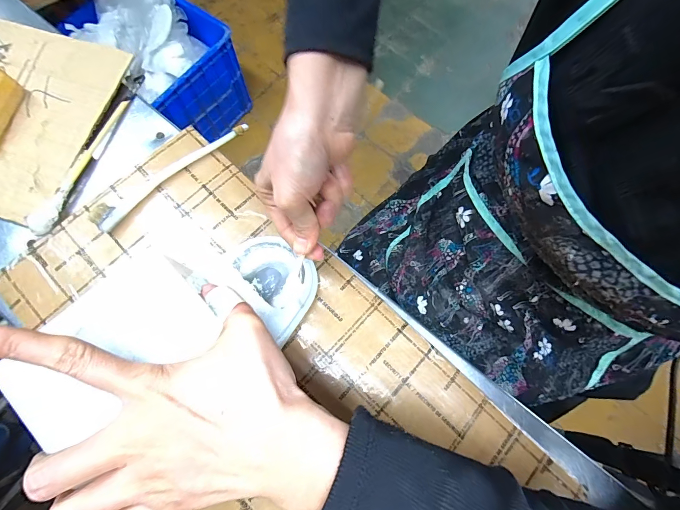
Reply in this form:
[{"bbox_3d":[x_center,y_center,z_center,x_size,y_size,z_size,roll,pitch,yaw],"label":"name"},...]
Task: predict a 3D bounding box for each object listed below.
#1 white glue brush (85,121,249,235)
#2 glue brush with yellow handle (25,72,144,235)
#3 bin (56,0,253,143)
[{"bbox_3d":[-0.163,-0.084,0.320,0.167,0.015,0.019,-43,80,-12],"label":"white glue brush"},{"bbox_3d":[-0.251,-0.108,0.331,0.018,0.015,0.193,19,75,4],"label":"glue brush with yellow handle"},{"bbox_3d":[-0.551,-0.602,1.061,0.367,0.346,0.299,34,76,8],"label":"bin"}]

